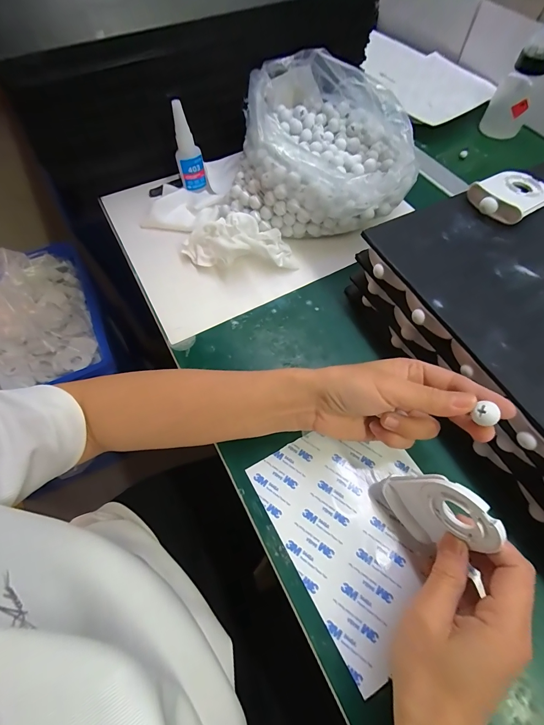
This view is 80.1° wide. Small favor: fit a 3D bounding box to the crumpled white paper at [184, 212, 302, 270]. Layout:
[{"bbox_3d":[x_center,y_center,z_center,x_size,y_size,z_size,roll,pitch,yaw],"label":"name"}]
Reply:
[{"bbox_3d":[-0.040,-0.144,0.395,0.132,0.044,0.051,-1,61,-1],"label":"crumpled white paper"}]

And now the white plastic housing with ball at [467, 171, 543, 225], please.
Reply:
[{"bbox_3d":[0.242,-0.170,0.326,0.082,0.018,0.057,-30,66,-15],"label":"white plastic housing with ball"}]

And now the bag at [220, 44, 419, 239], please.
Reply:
[{"bbox_3d":[0.056,-0.277,0.425,0.207,0.115,0.234,4,61,2],"label":"bag"}]

